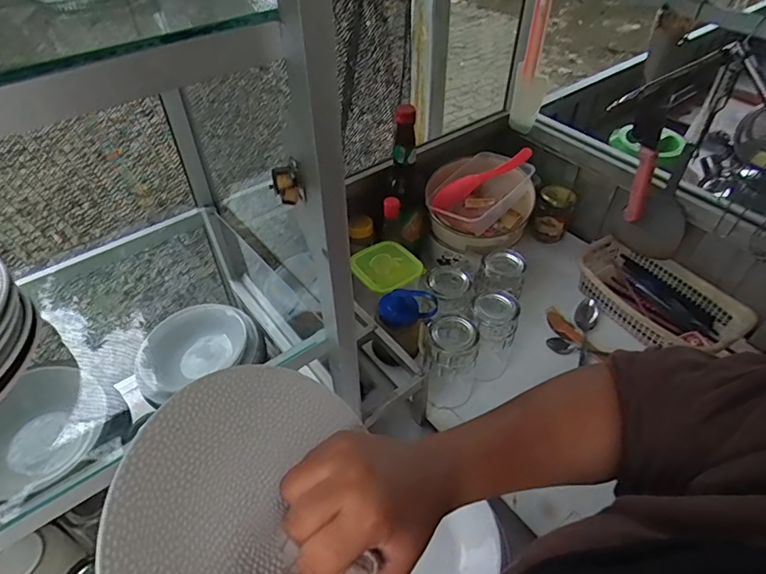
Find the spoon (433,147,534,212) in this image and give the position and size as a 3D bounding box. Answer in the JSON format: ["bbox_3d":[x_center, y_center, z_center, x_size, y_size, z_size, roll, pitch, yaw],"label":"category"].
[{"bbox_3d":[0.171,-0.186,0.841,0.181,0.032,0.037,-28,42,16],"label":"spoon"}]

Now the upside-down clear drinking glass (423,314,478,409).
[{"bbox_3d":[0.096,0.107,0.673,0.069,0.133,0.063,-1,44,1],"label":"upside-down clear drinking glass"}]

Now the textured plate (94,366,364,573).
[{"bbox_3d":[-0.077,0.144,0.295,0.020,0.175,0.194,-29,47,33],"label":"textured plate"}]

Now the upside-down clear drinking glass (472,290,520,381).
[{"bbox_3d":[0.158,0.071,0.701,0.060,0.117,0.070,9,45,11],"label":"upside-down clear drinking glass"}]

